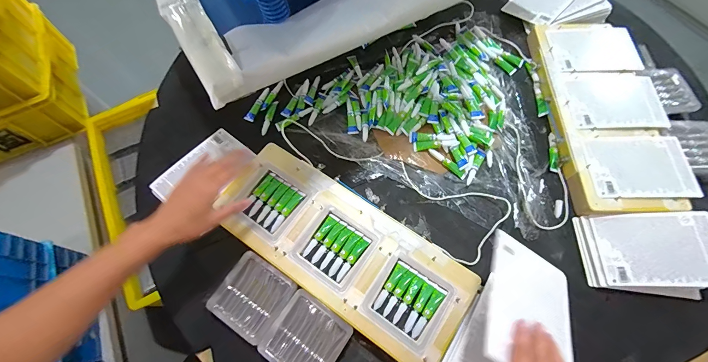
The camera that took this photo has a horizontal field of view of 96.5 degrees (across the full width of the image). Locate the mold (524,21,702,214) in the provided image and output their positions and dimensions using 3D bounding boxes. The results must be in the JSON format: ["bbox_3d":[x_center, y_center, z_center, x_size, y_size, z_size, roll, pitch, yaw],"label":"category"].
[{"bbox_3d":[0.481,-0.141,0.612,0.203,0.042,0.425,1,65,1],"label":"mold"}]

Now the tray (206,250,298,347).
[{"bbox_3d":[-0.157,0.180,0.491,0.103,0.015,0.104,31,70,14],"label":"tray"}]

